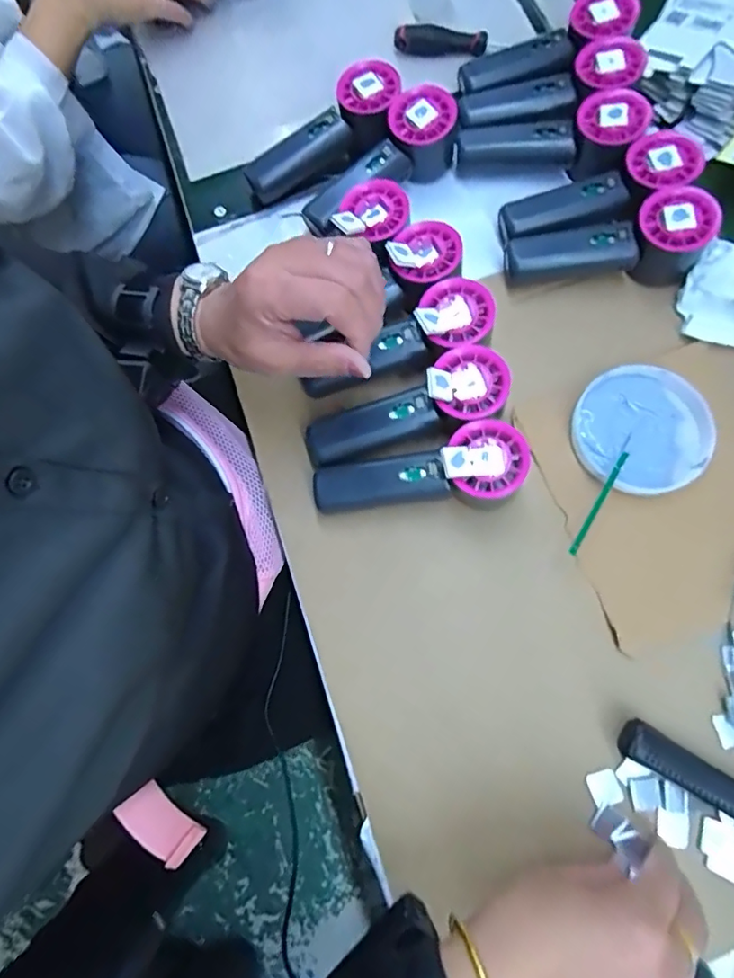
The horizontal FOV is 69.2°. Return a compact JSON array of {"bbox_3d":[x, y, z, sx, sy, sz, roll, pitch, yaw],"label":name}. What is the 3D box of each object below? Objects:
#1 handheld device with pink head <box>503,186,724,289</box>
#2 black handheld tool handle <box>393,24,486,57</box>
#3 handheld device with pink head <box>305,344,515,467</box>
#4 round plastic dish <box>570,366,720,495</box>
[{"bbox_3d":[0.197,-0.201,0.445,0.157,0.054,0.053,-4,75,14],"label":"handheld device with pink head"},{"bbox_3d":[0.073,-0.445,0.529,0.089,0.018,0.025,-2,75,1],"label":"black handheld tool handle"},{"bbox_3d":[0.029,-0.055,0.403,0.157,0.050,0.055,-21,76,9],"label":"handheld device with pink head"},{"bbox_3d":[0.211,-0.045,0.408,0.098,0.015,0.100,0,75,2],"label":"round plastic dish"}]

